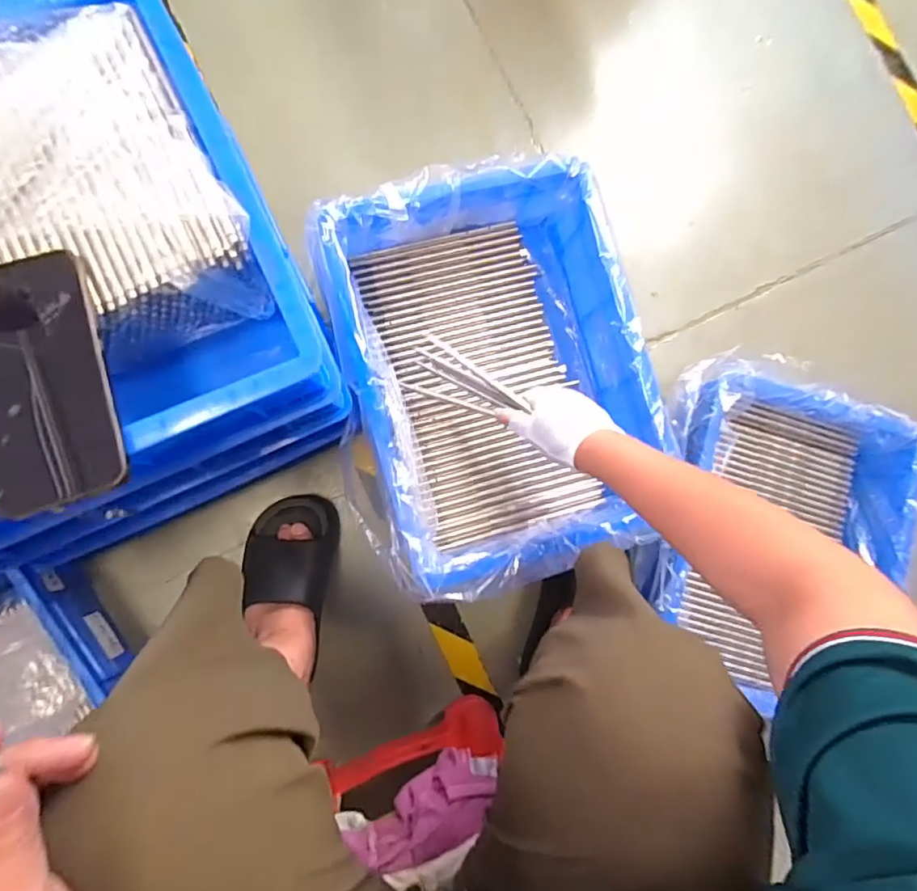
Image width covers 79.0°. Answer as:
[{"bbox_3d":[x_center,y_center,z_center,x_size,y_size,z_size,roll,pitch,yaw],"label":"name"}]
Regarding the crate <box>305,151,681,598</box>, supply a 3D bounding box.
[{"bbox_3d":[0.035,-0.077,0.633,0.331,0.110,0.436,-16,87,-8],"label":"crate"}]

